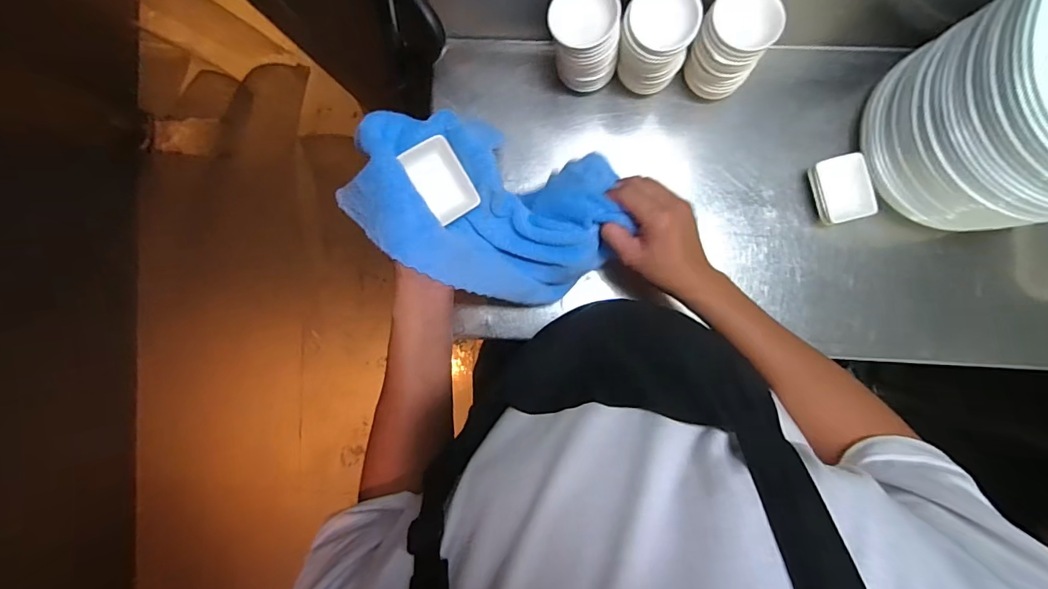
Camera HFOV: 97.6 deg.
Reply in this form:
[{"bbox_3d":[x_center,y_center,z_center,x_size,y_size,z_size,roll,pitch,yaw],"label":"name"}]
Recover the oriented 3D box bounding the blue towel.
[{"bbox_3d":[-0.038,-0.086,0.494,0.264,0.147,0.172,9,92,4],"label":"blue towel"}]

